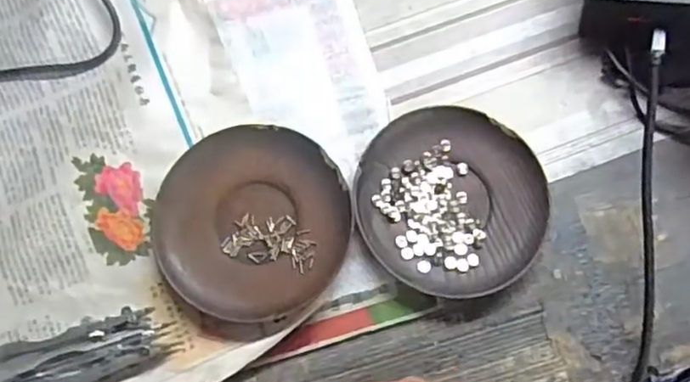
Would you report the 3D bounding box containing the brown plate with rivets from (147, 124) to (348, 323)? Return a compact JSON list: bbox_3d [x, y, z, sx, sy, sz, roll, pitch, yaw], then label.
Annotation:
[{"bbox_3d":[-0.056,0.018,0.375,0.113,0.014,0.116,0,75,-1],"label":"brown plate with rivets"}]

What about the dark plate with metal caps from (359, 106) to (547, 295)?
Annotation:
[{"bbox_3d":[0.065,0.006,0.380,0.114,0.017,0.110,0,75,-1],"label":"dark plate with metal caps"}]

